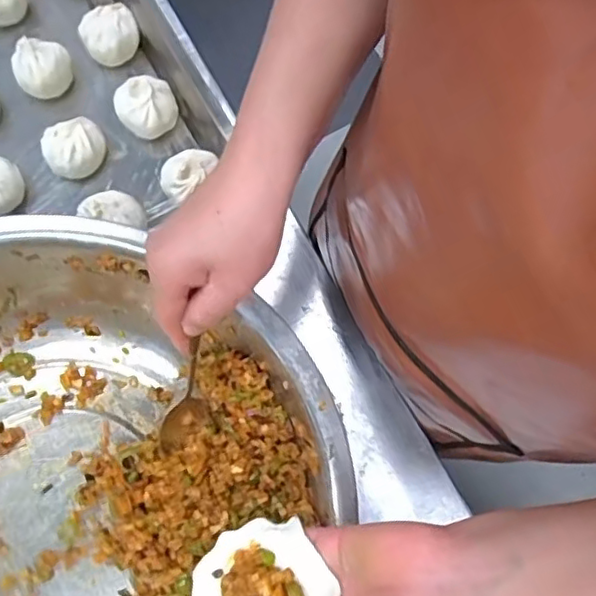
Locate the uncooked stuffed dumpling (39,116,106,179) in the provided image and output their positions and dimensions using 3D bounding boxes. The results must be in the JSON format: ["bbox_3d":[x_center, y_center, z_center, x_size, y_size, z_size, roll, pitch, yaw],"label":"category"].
[{"bbox_3d":[-0.202,-0.135,0.554,0.054,0.034,0.044,-15,75,-4],"label":"uncooked stuffed dumpling"}]

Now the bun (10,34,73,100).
[{"bbox_3d":[-0.238,-0.215,0.574,0.051,0.034,0.046,-37,77,-10],"label":"bun"}]

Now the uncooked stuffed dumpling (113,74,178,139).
[{"bbox_3d":[-0.140,-0.177,0.563,0.054,0.035,0.054,-25,76,-7],"label":"uncooked stuffed dumpling"}]

